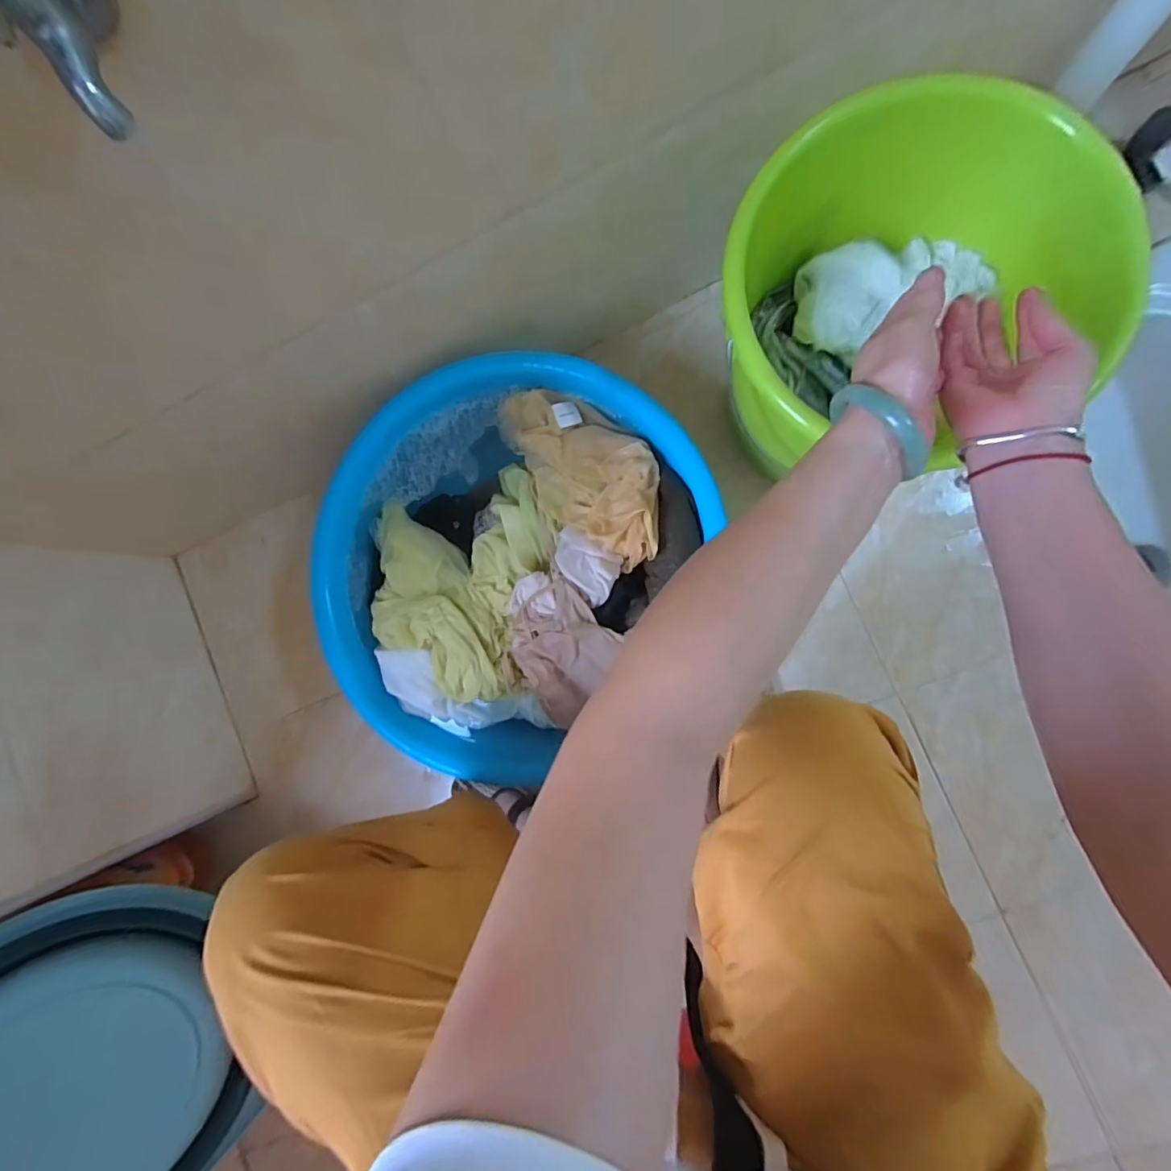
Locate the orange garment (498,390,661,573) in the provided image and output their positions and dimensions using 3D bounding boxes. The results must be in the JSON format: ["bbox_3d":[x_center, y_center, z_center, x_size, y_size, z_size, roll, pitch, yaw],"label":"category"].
[{"bbox_3d":[-0.005,-0.137,0.611,0.243,0.051,0.128,36,95,8],"label":"orange garment"}]

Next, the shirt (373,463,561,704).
[{"bbox_3d":[-0.163,-0.021,0.636,0.224,0.048,0.267,23,93,8],"label":"shirt"}]

